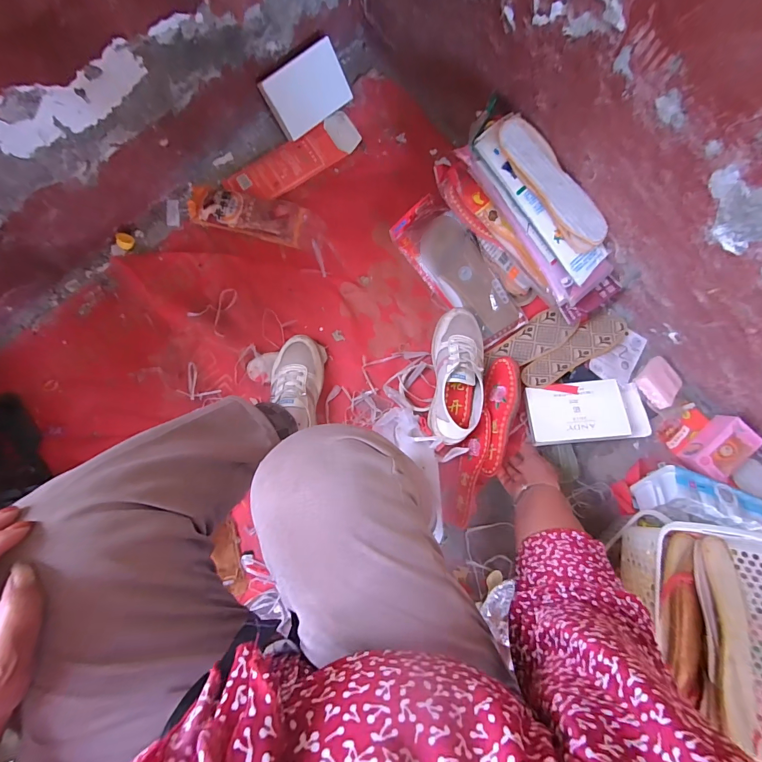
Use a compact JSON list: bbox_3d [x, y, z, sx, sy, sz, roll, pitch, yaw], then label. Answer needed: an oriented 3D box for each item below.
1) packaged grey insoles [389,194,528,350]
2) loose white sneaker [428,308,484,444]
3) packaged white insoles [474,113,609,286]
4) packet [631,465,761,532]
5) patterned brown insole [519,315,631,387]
[{"bbox_3d":[0.155,-0.217,0.758,0.118,0.031,0.313,-38,86,-4],"label":"packaged grey insoles"},{"bbox_3d":[0.144,-0.010,0.705,0.095,0.074,0.253,4,85,0],"label":"loose white sneaker"},{"bbox_3d":[0.287,-0.312,0.647,0.108,0.044,0.302,-45,103,-4],"label":"packaged white insoles"},{"bbox_3d":[0.577,0.217,0.682,0.191,0.076,0.088,17,85,1],"label":"packet"},{"bbox_3d":[0.389,-0.064,0.764,0.248,0.013,0.071,-29,63,-9],"label":"patterned brown insole"}]

